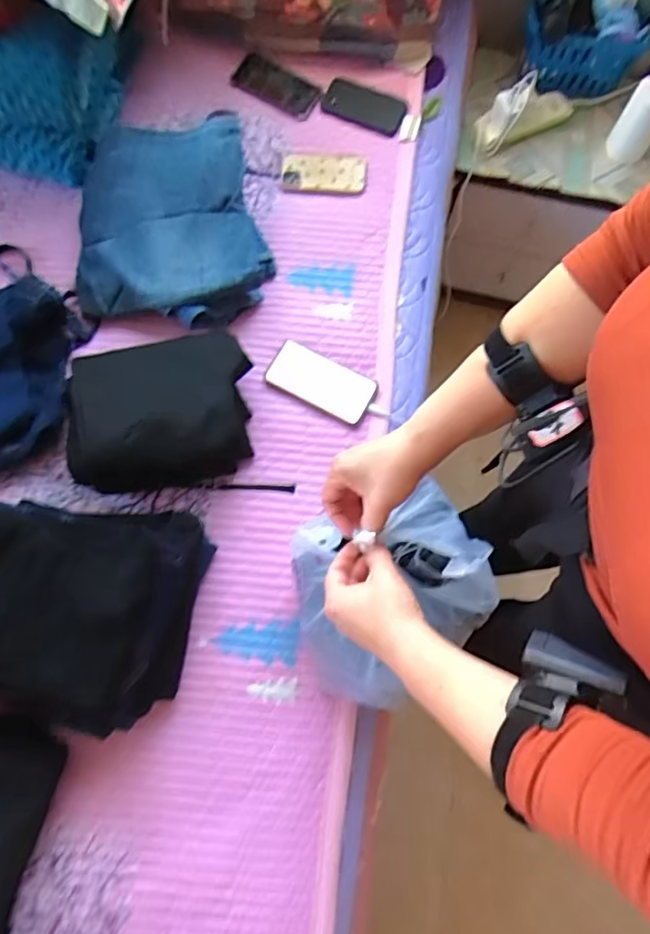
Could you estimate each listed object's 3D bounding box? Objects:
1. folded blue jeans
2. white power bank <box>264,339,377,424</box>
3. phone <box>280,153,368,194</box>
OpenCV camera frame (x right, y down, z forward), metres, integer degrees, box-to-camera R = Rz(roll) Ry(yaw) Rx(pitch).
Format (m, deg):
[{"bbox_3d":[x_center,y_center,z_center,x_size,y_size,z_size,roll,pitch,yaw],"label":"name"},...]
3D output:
[{"bbox_3d":[-0.244,-0.369,0.875,0.294,0.105,0.324,-12,73,-6],"label":"folded blue jeans"},{"bbox_3d":[-0.005,-0.131,0.851,0.159,0.012,0.084,26,74,6],"label":"white power bank"},{"bbox_3d":[-0.003,-0.505,0.963,0.145,0.008,0.075,5,73,0],"label":"phone"}]

